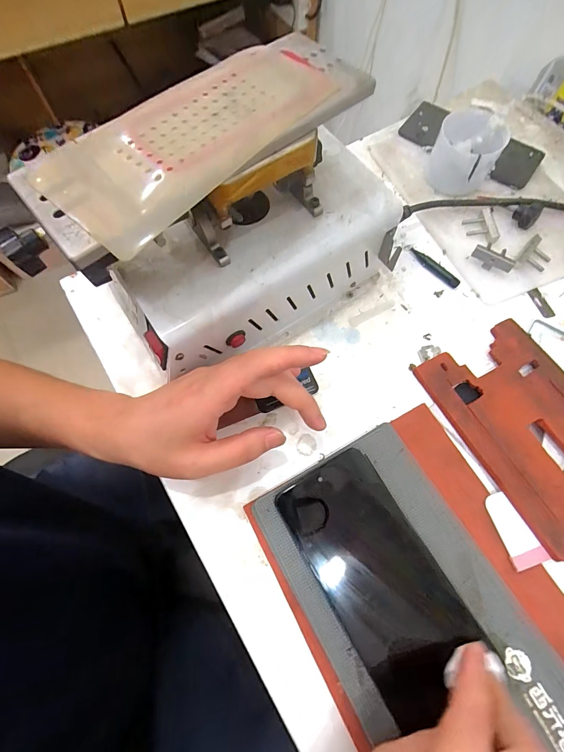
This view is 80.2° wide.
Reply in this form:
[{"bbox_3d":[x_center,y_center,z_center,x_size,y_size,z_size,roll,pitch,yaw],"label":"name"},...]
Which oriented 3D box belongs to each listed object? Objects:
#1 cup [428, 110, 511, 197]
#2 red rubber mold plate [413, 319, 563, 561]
[{"bbox_3d":[0.189,-0.227,0.347,0.059,0.055,0.057,0,69,1],"label":"cup"},{"bbox_3d":[0.201,0.040,0.271,0.109,0.011,0.165,-26,70,-8],"label":"red rubber mold plate"}]

